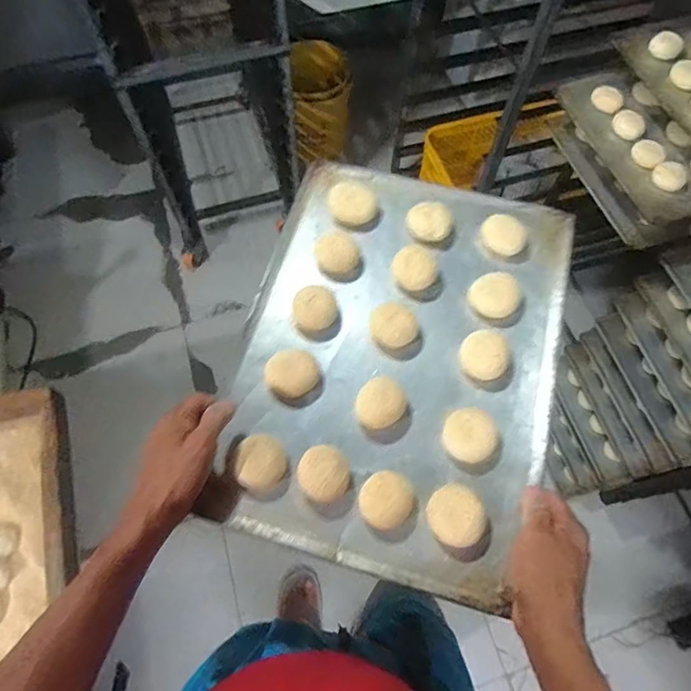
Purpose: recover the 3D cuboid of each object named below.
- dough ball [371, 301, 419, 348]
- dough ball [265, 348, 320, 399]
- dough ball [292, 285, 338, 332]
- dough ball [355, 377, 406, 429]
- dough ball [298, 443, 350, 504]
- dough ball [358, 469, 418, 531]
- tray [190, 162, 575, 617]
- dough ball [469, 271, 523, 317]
[{"bbox_3d":[0.050,-0.021,0.518,0.044,0.030,0.052,-38,72,-15],"label":"dough ball"},{"bbox_3d":[-0.056,0.029,0.499,0.052,0.022,0.048,0,67,0],"label":"dough ball"},{"bbox_3d":[-0.033,-0.041,0.528,0.047,0.023,0.046,0,67,0],"label":"dough ball"},{"bbox_3d":[0.034,0.059,0.481,0.048,0.033,0.046,0,67,0],"label":"dough ball"},{"bbox_3d":[-0.021,0.123,0.454,0.047,0.031,0.049,0,67,0],"label":"dough ball"},{"bbox_3d":[0.038,0.146,0.445,0.047,0.028,0.050,0,67,0],"label":"dough ball"},{"bbox_3d":[0.058,0.001,0.512,0.333,0.031,0.448,16,68,6],"label":"tray"},{"bbox_3d":[0.167,-0.057,0.526,0.048,0.019,0.050,0,67,0],"label":"dough ball"}]

